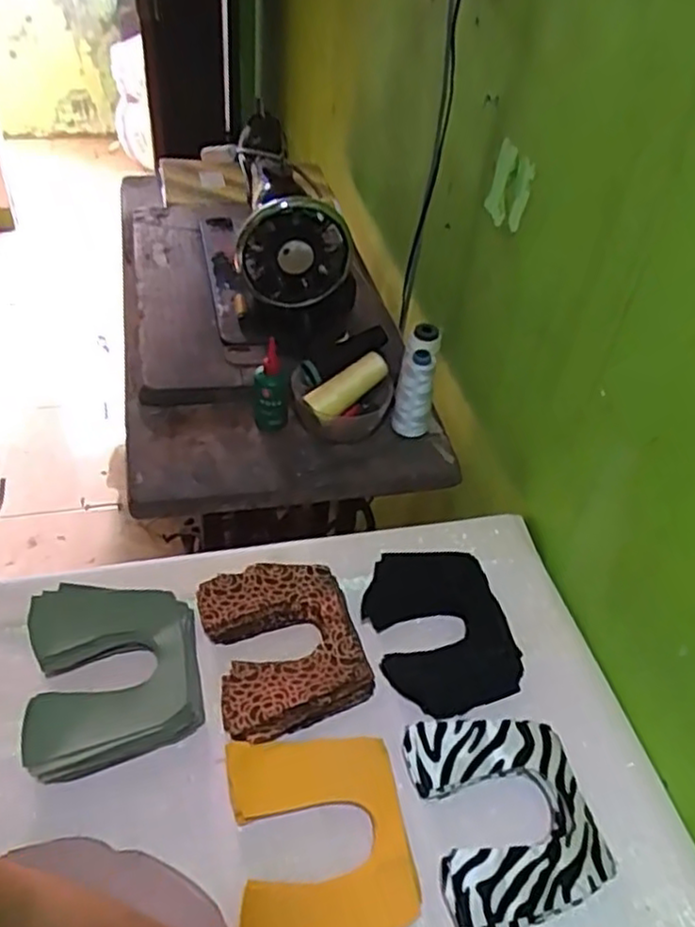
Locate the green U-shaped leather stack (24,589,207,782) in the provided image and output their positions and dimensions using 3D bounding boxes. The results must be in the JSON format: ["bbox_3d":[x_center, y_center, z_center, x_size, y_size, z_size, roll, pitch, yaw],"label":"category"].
[{"bbox_3d":[-0.197,0.175,0.607,0.135,0.044,0.157,-8,45,-13],"label":"green U-shaped leather stack"}]

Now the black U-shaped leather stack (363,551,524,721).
[{"bbox_3d":[0.086,0.152,0.673,0.121,0.031,0.151,-8,45,-14],"label":"black U-shaped leather stack"}]

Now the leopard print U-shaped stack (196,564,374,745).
[{"bbox_3d":[-0.056,0.163,0.646,0.129,0.034,0.156,-10,45,-16],"label":"leopard print U-shaped stack"}]

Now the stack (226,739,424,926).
[{"bbox_3d":[-0.020,0.279,0.532,0.123,0.027,0.149,-4,44,-10],"label":"stack"}]

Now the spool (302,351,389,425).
[{"bbox_3d":[0.002,-0.093,0.859,0.116,0.045,0.030,-36,55,-12],"label":"spool"}]

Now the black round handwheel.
[{"bbox_3d":[-0.065,-0.251,0.859,0.126,0.129,0.051,-6,45,-14],"label":"black round handwheel"}]

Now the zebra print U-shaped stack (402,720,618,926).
[{"bbox_3d":[0.123,0.270,0.556,0.126,0.032,0.150,-7,44,-12],"label":"zebra print U-shaped stack"}]

